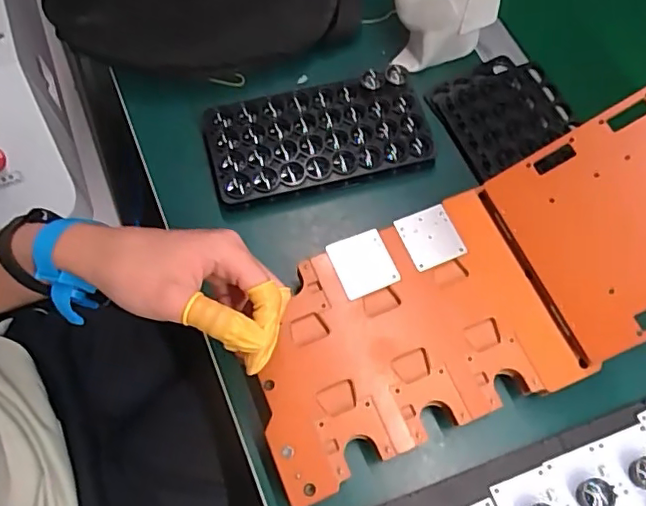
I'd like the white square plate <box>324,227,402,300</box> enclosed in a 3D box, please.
[{"bbox_3d":[0.031,0.008,0.450,0.045,0.004,0.050,-21,68,-9],"label":"white square plate"}]

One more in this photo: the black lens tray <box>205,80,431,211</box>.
[{"bbox_3d":[-0.005,-0.105,0.515,0.194,0.022,0.096,-12,67,-6],"label":"black lens tray"}]

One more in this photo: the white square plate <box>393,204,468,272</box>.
[{"bbox_3d":[0.087,-0.013,0.459,0.044,0.008,0.046,-23,69,-10],"label":"white square plate"}]

